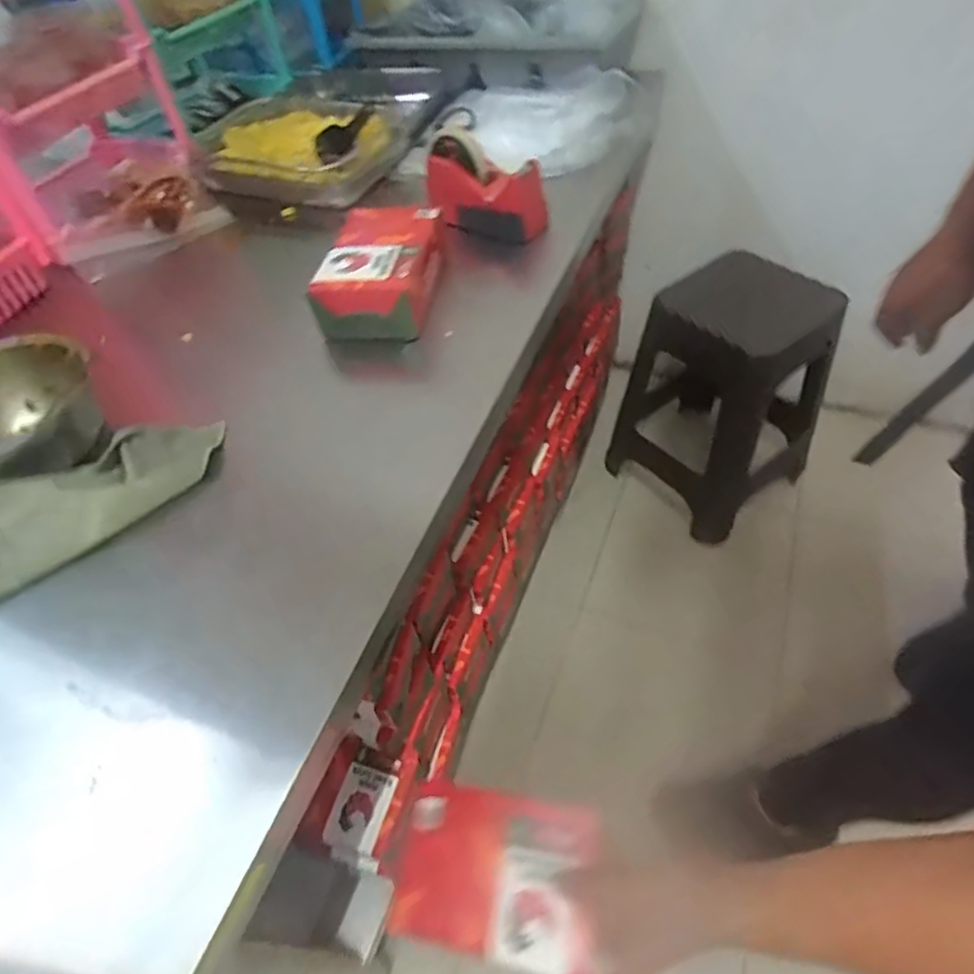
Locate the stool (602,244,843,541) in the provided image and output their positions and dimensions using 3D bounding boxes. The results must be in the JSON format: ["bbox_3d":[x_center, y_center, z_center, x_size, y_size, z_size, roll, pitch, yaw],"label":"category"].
[{"bbox_3d":[0.526,-0.208,1.297,0.334,0.526,0.357,-31,53,-21],"label":"stool"}]

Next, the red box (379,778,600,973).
[{"bbox_3d":[0.000,0.342,0.529,0.182,0.036,0.124,7,50,11],"label":"red box"}]

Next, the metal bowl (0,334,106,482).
[{"bbox_3d":[-0.441,-0.059,0.536,0.161,0.068,0.161,-3,49,3],"label":"metal bowl"}]

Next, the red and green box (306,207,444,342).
[{"bbox_3d":[-0.116,-0.243,0.664,0.110,0.068,0.181,4,49,9],"label":"red and green box"}]

